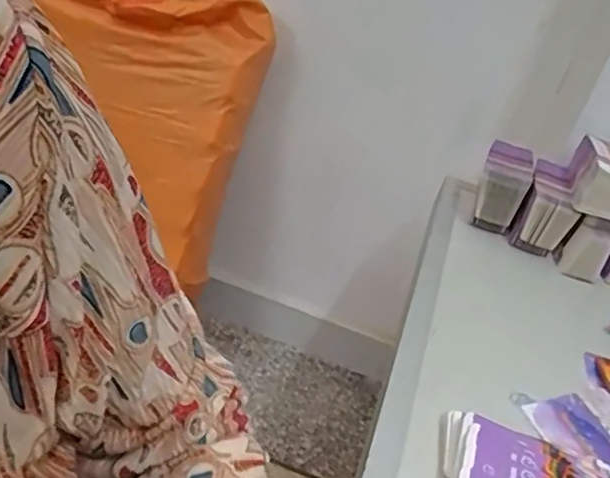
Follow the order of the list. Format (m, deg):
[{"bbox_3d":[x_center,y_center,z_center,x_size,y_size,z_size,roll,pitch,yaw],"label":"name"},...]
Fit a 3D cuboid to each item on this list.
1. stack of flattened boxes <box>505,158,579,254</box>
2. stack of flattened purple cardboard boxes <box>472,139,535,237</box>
[{"bbox_3d":[0.310,-0.034,0.800,0.063,0.096,0.101,21,34,14],"label":"stack of flattened boxes"},{"bbox_3d":[0.255,-0.061,0.807,0.059,0.089,0.084,20,34,13],"label":"stack of flattened purple cardboard boxes"}]

